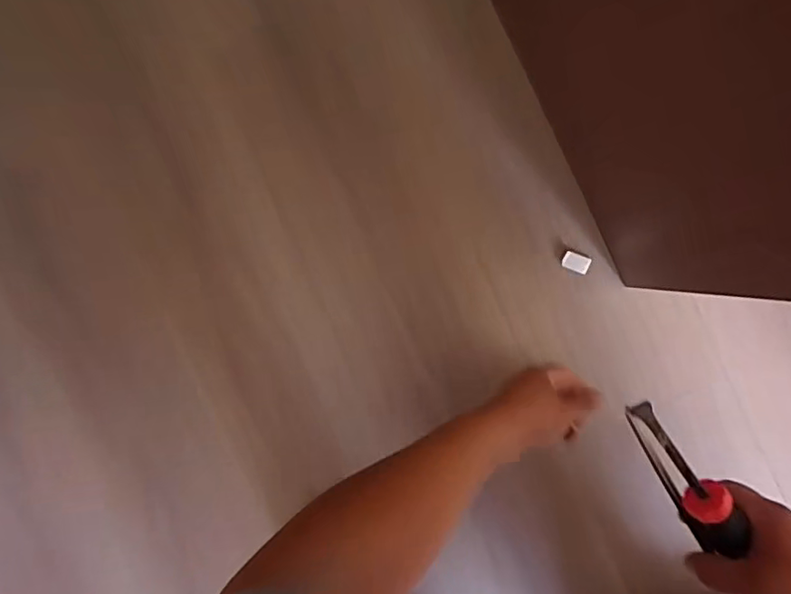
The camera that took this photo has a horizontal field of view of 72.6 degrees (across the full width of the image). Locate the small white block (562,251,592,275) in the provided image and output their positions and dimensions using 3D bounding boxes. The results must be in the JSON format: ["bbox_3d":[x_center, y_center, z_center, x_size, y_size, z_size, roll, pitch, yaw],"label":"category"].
[{"bbox_3d":[0.207,-0.039,0.615,0.030,0.007,0.021,23,95,8],"label":"small white block"}]

